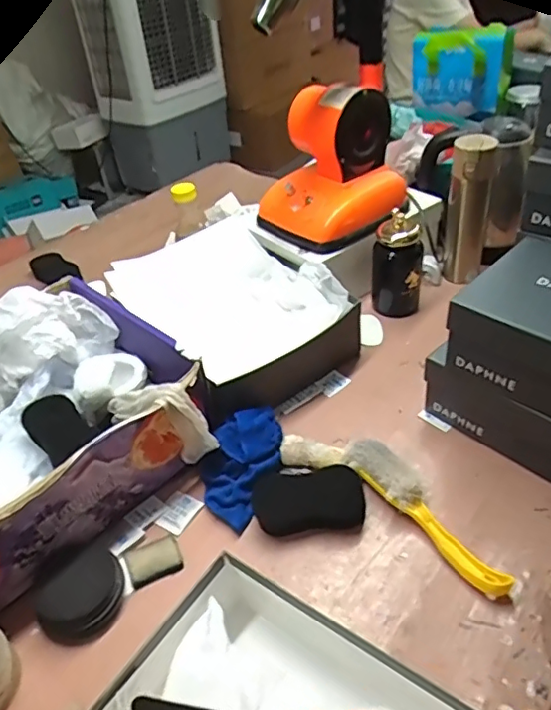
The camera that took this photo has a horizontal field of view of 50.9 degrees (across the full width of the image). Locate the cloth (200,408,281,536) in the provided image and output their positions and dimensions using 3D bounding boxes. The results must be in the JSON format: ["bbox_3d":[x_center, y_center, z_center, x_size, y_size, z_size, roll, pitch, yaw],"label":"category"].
[{"bbox_3d":[-0.043,0.127,0.717,0.094,0.060,0.158,15,45,24],"label":"cloth"}]

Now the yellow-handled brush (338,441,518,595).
[{"bbox_3d":[0.160,0.173,0.645,0.049,0.042,0.233,-27,44,-22],"label":"yellow-handled brush"}]

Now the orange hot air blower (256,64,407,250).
[{"bbox_3d":[0.090,-0.307,0.917,0.197,0.198,0.179,-35,47,-29],"label":"orange hot air blower"}]

